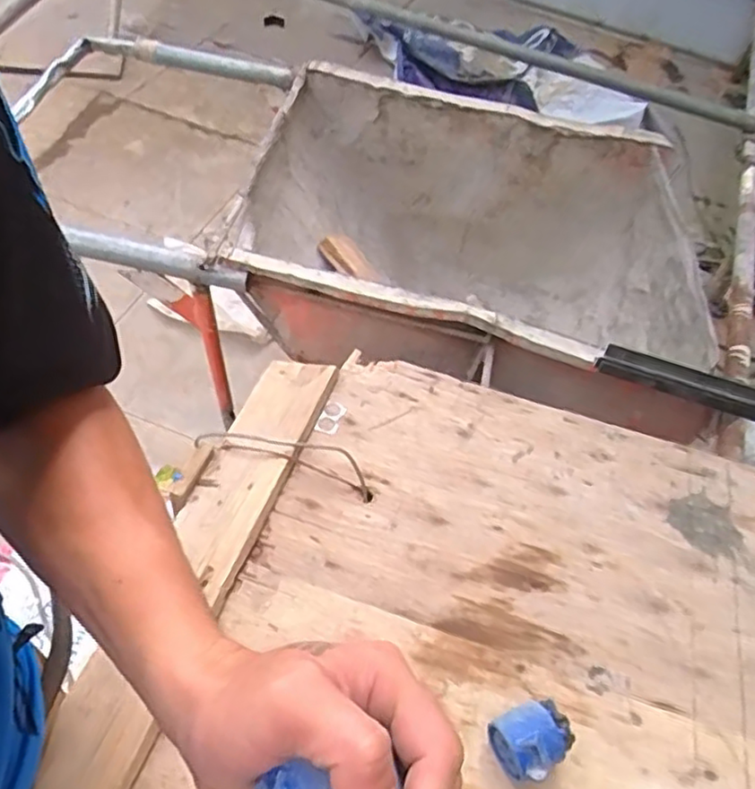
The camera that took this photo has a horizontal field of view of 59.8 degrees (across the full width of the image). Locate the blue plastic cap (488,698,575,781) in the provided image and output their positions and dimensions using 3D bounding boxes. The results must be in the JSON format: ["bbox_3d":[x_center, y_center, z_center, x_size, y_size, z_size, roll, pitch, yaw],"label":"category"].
[{"bbox_3d":[0.126,0.281,0.535,0.058,0.052,0.052,-20,55,-21],"label":"blue plastic cap"}]

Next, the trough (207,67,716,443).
[{"bbox_3d":[0.150,-0.202,1.194,0.723,0.381,0.631,13,50,0],"label":"trough"}]

